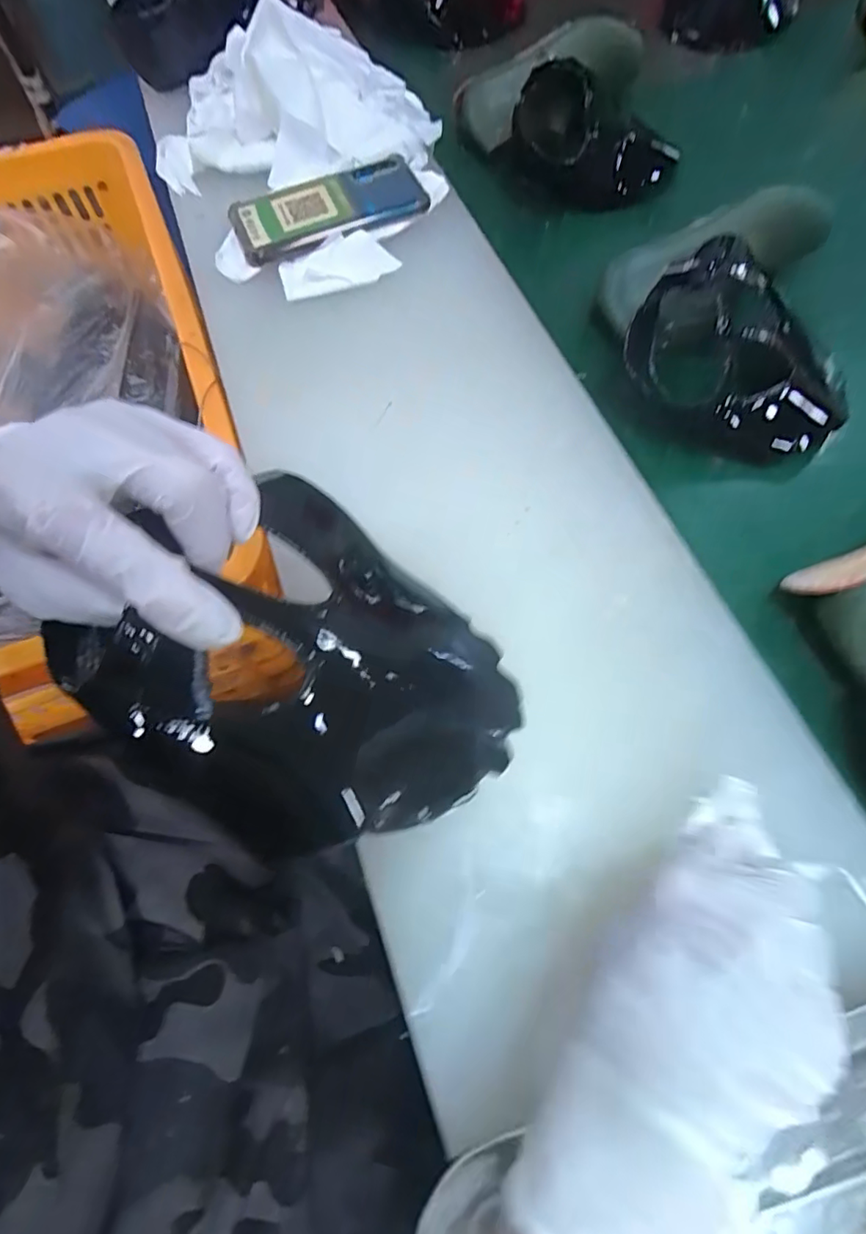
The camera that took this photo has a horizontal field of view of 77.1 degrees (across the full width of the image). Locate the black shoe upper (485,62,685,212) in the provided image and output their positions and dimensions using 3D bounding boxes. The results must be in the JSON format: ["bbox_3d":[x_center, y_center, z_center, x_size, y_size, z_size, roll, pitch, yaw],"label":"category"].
[{"bbox_3d":[0.153,-0.466,0.539,0.178,0.086,0.105,9,67,5],"label":"black shoe upper"}]

